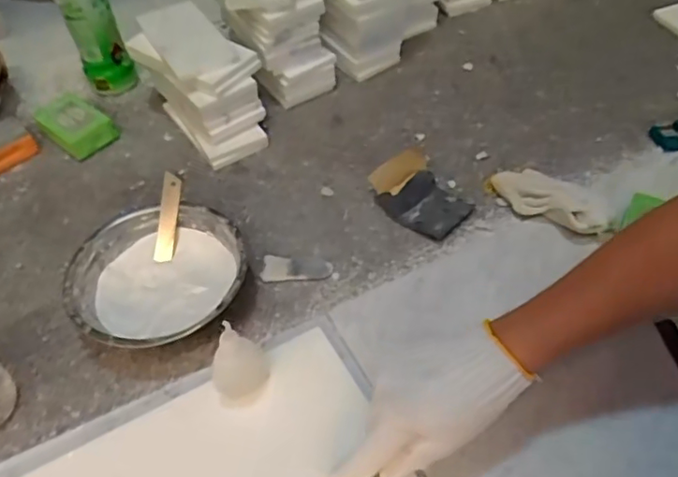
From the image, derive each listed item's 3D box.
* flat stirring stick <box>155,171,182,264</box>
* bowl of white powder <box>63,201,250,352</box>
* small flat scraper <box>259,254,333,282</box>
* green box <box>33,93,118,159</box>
[{"bbox_3d":[-0.173,-0.021,0.596,0.019,0.088,0.005,7,1,-2],"label":"flat stirring stick"},{"bbox_3d":[-0.166,0.041,0.556,0.158,0.050,0.156,-2,51,3],"label":"bowl of white powder"},{"bbox_3d":[-0.043,0.030,0.596,0.069,0.006,0.027,1,51,5],"label":"small flat scraper"},{"bbox_3d":[-0.337,-0.144,0.746,0.115,0.031,0.064,30,59,25],"label":"green box"}]

